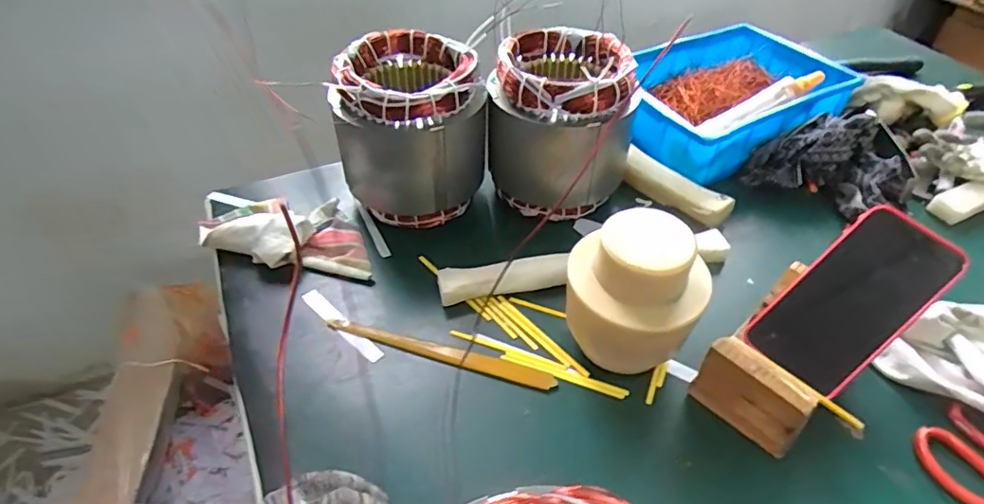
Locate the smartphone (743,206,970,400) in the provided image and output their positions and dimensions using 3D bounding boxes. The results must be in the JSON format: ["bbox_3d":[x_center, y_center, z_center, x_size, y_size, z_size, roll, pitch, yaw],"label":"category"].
[{"bbox_3d":[0.294,0.039,0.450,0.158,0.013,0.081,-48,57,6],"label":"smartphone"}]

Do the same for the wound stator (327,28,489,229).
[{"bbox_3d":[-0.088,-0.127,0.594,0.144,0.173,0.133,-17,47,-17],"label":"wound stator"}]

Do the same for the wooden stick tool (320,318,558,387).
[{"bbox_3d":[-0.046,0.087,0.491,0.205,0.011,0.018,12,46,11],"label":"wooden stick tool"}]

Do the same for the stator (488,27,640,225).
[{"bbox_3d":[0.075,-0.140,0.605,0.150,0.157,0.128,9,45,8],"label":"stator"}]

